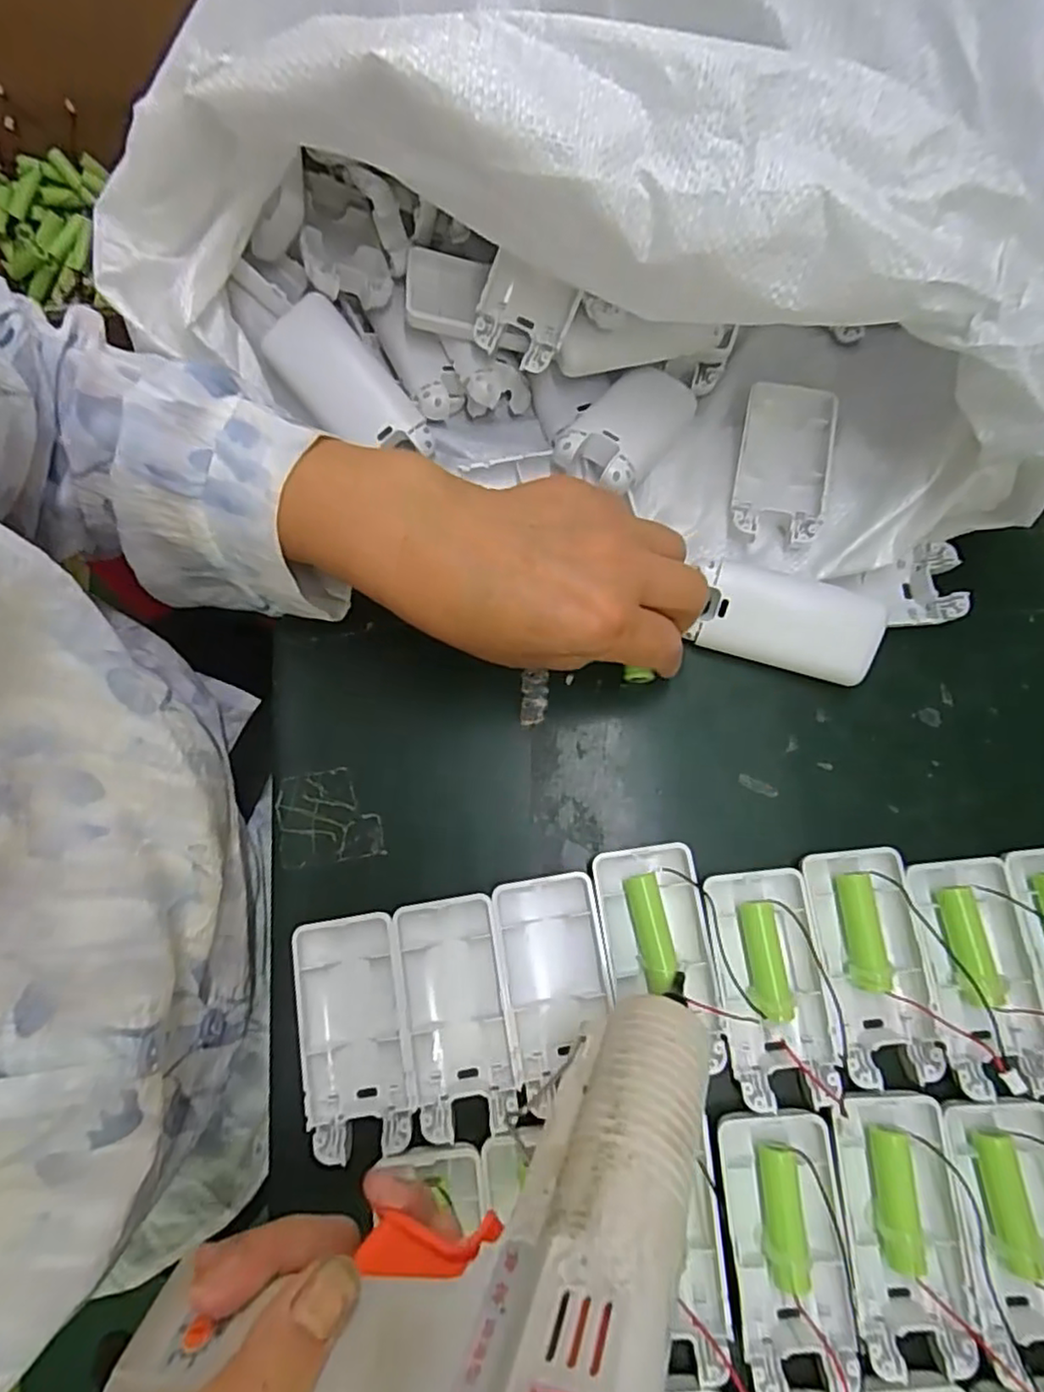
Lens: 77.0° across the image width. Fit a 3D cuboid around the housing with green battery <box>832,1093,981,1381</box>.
[{"bbox_3d":[0.152,0.211,0.263,0.045,0.017,0.092,-2,76,0],"label":"housing with green battery"}]

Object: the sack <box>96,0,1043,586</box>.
[{"bbox_3d":[0.076,-0.291,0.325,0.418,0.197,0.411,17,77,5],"label":"sack"}]

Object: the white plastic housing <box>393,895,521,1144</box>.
[{"bbox_3d":[-0.028,0.139,0.289,0.044,0.015,0.092,-10,76,-2],"label":"white plastic housing"}]

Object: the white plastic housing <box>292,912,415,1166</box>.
[{"bbox_3d":[-0.073,0.146,0.287,0.045,0.013,0.093,-11,76,-2],"label":"white plastic housing"}]

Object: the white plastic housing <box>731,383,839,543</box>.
[{"bbox_3d":[0.137,-0.121,0.343,0.046,0.015,0.093,13,77,4],"label":"white plastic housing"}]

